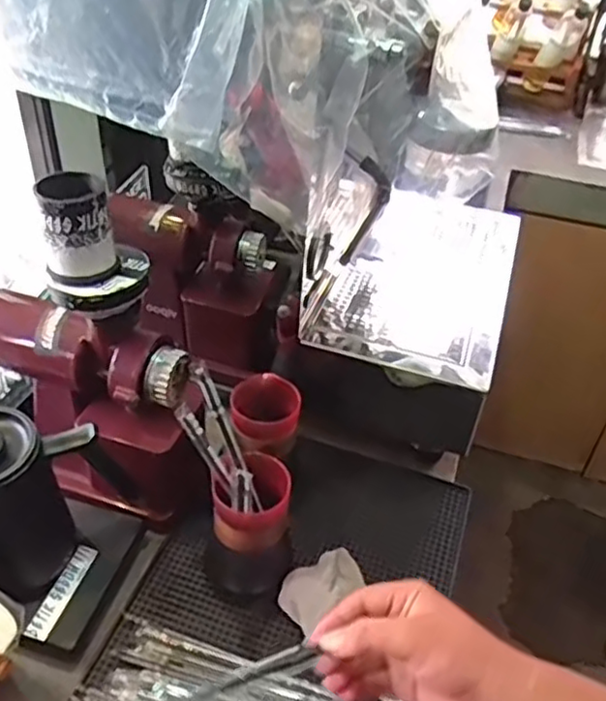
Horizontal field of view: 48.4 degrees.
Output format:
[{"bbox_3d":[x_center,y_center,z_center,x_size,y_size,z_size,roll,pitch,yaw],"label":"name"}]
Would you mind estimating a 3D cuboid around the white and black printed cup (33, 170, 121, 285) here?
[{"bbox_3d":[-0.191,-0.103,0.572,0.055,0.080,0.051,3,40,-2],"label":"white and black printed cup"}]

